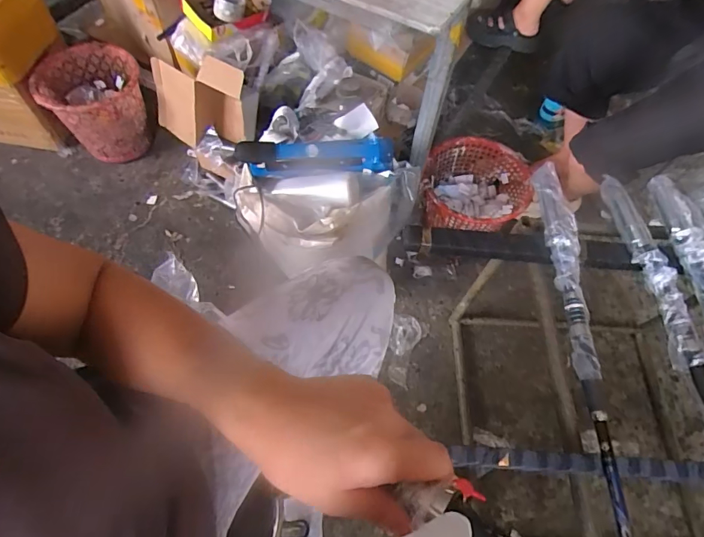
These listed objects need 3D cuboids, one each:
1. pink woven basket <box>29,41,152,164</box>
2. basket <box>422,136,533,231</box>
[{"bbox_3d":[-0.775,-0.504,1.326,0.272,0.263,0.277,1,61,-2],"label":"pink woven basket"},{"bbox_3d":[0.330,-0.221,1.159,0.286,0.127,0.267,-16,63,-12],"label":"basket"}]

